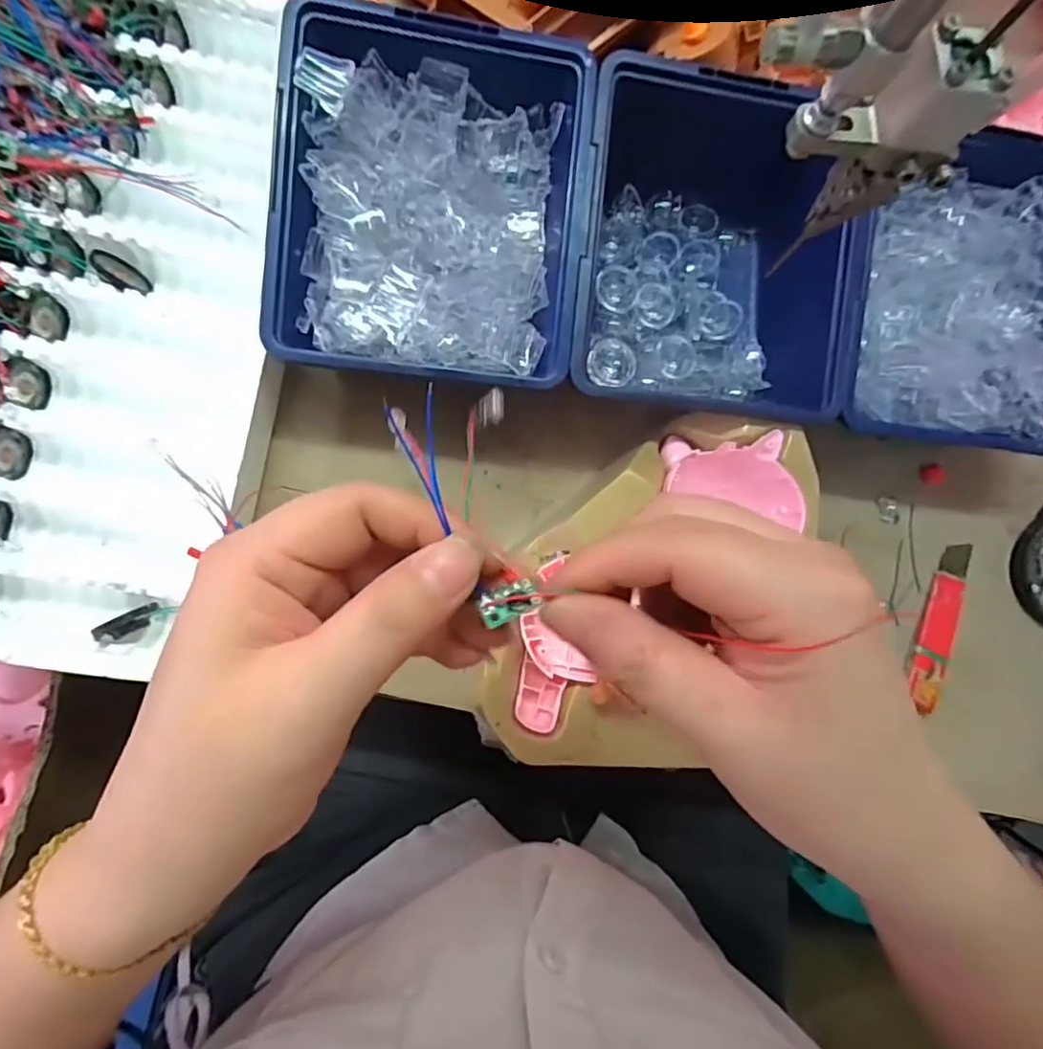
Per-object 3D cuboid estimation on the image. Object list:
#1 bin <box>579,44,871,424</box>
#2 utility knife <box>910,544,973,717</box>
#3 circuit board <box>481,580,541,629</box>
[{"bbox_3d":[0.103,-0.134,0.323,0.157,0.079,0.155,6,84,-7],"label":"bin"},{"bbox_3d":[0.253,0.060,0.356,0.020,0.013,0.105,24,82,-4],"label":"utility knife"},{"bbox_3d":[-0.003,0.021,0.156,0.015,0.005,0.009,-20,87,-9],"label":"circuit board"}]

